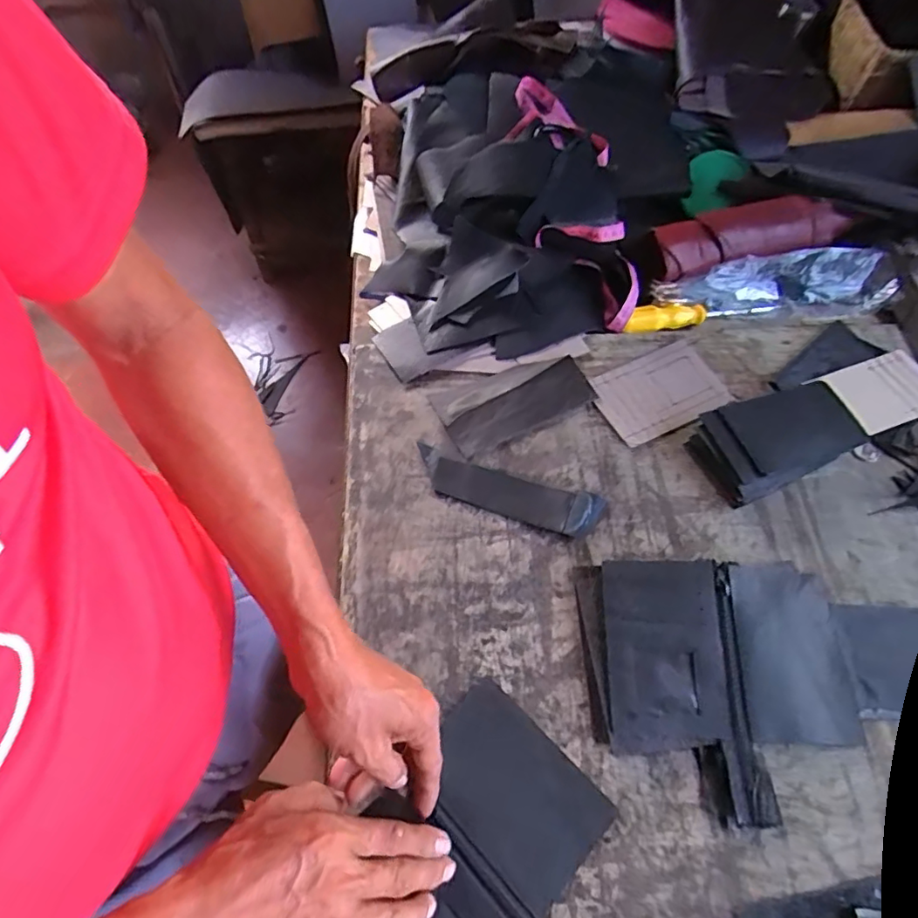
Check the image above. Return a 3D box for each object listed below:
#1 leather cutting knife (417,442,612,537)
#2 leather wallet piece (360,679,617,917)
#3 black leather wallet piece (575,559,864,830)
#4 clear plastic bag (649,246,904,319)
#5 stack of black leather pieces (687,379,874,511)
[{"bbox_3d":[0.042,0.029,0.510,0.171,0.015,0.042,17,63,8],"label":"leather cutting knife"},{"bbox_3d":[0.020,0.291,0.384,0.174,0.007,0.188,40,68,18],"label":"leather wallet piece"},{"bbox_3d":[0.208,0.172,0.435,0.209,0.024,0.182,1,62,-1],"label":"black leather wallet piece"},{"bbox_3d":[0.366,-0.203,0.634,0.261,0.027,0.070,-5,62,-4],"label":"clear plastic bag"},{"bbox_3d":[0.309,-0.023,0.537,0.165,0.029,0.086,-21,64,-12],"label":"stack of black leather pieces"}]

